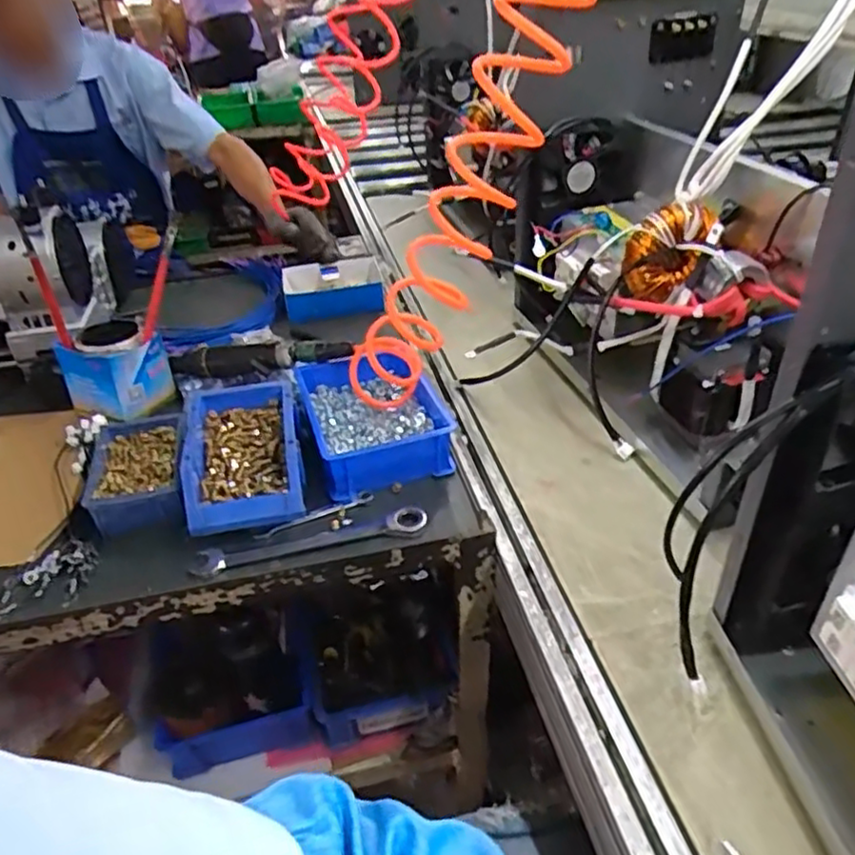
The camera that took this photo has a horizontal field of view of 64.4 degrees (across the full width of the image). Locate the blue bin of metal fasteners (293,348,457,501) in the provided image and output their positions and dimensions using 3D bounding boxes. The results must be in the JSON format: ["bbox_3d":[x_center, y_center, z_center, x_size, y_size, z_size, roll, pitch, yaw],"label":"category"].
[{"bbox_3d":[-0.063,-0.012,0.808,0.152,0.067,0.198,-12,37,-12],"label":"blue bin of metal fasteners"}]

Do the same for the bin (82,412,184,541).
[{"bbox_3d":[-0.321,0.049,0.748,0.100,0.045,0.172,-13,37,-13],"label":"bin"}]

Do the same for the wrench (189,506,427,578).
[{"bbox_3d":[-0.114,0.116,0.683,0.230,0.008,0.036,-11,37,-10],"label":"wrench"}]

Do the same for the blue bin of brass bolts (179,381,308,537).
[{"bbox_3d":[-0.200,0.032,0.746,0.119,0.075,0.186,-10,37,-9],"label":"blue bin of brass bolts"}]

